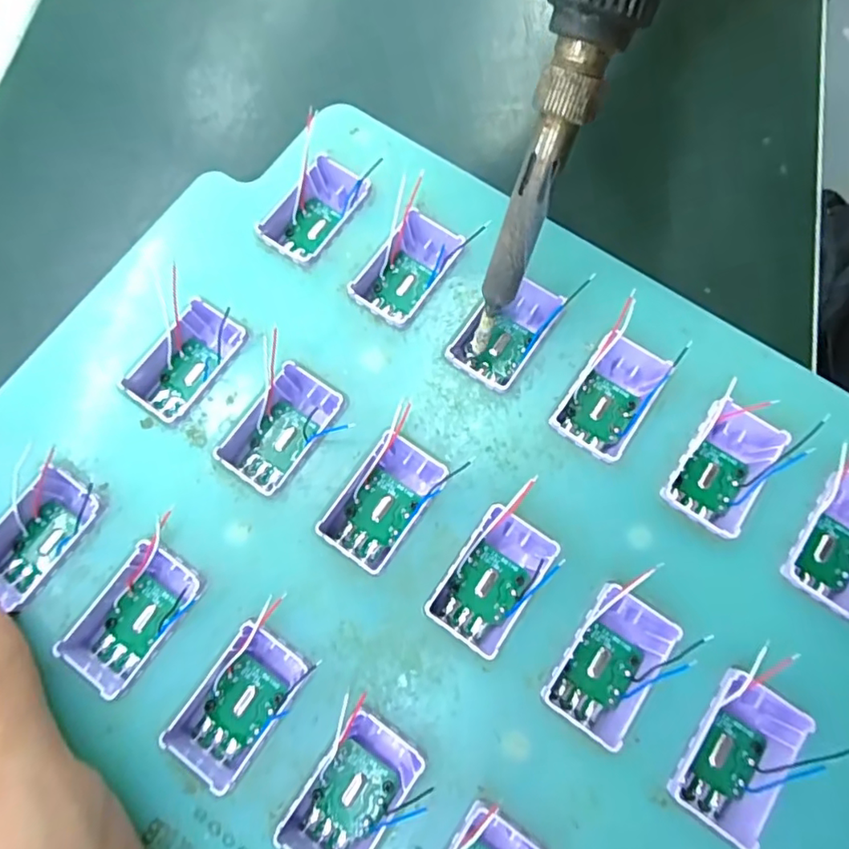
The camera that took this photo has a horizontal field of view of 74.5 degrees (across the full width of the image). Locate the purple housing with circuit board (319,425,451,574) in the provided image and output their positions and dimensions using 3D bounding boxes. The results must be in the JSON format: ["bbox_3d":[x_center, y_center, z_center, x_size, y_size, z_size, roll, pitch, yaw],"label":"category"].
[{"bbox_3d":[-0.010,0.020,0.142,0.019,0.015,0.032,35,79,8],"label":"purple housing with circuit board"}]

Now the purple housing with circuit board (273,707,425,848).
[{"bbox_3d":[-0.016,0.082,0.123,0.019,0.012,0.033,36,79,8],"label":"purple housing with circuit board"}]

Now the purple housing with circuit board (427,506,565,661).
[{"bbox_3d":[0.016,0.037,0.134,0.020,0.011,0.031,35,79,8],"label":"purple housing with circuit board"}]

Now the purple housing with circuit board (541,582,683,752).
[{"bbox_3d":[0.043,0.055,0.128,0.020,0.010,0.031,35,79,8],"label":"purple housing with circuit board"}]

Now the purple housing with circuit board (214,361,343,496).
[{"bbox_3d":[-0.039,0.001,0.146,0.020,0.010,0.032,35,79,8],"label":"purple housing with circuit board"}]

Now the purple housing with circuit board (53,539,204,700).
[{"bbox_3d":[-0.069,0.046,0.133,0.019,0.010,0.034,35,79,8],"label":"purple housing with circuit board"}]

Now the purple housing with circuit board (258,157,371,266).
[{"bbox_3d":[-0.034,-0.063,0.163,0.021,0.010,0.033,40,79,9],"label":"purple housing with circuit board"}]

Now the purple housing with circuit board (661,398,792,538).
[{"bbox_3d":[0.075,0.010,0.140,0.020,0.010,0.033,34,79,8],"label":"purple housing with circuit board"}]

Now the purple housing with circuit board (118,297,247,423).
[{"bbox_3d":[-0.064,-0.017,0.151,0.021,0.011,0.031,35,79,8],"label":"purple housing with circuit board"}]

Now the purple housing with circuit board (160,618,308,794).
[{"bbox_3d":[-0.043,0.063,0.128,0.018,0.010,0.033,33,78,7],"label":"purple housing with circuit board"}]

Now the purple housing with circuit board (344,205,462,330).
[{"bbox_3d":[-0.004,-0.043,0.157,0.019,0.014,0.033,33,78,7],"label":"purple housing with circuit board"}]

